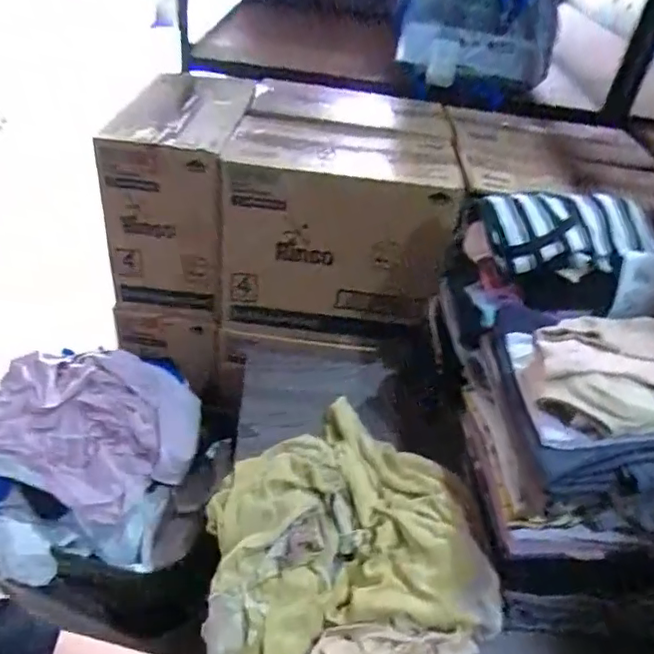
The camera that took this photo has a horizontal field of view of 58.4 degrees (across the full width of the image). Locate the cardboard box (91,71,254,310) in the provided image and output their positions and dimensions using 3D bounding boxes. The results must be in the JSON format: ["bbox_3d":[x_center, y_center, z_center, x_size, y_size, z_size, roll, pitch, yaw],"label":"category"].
[{"bbox_3d":[-0.282,-0.254,1.132,0.207,0.347,0.302,8,38,0],"label":"cardboard box"}]

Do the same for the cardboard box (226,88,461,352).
[{"bbox_3d":[0.027,-0.226,1.173,0.381,0.369,0.381,9,38,2],"label":"cardboard box"}]

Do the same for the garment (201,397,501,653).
[{"bbox_3d":[0.013,0.216,0.721,0.307,0.076,0.342,-1,39,-11],"label":"garment"}]

